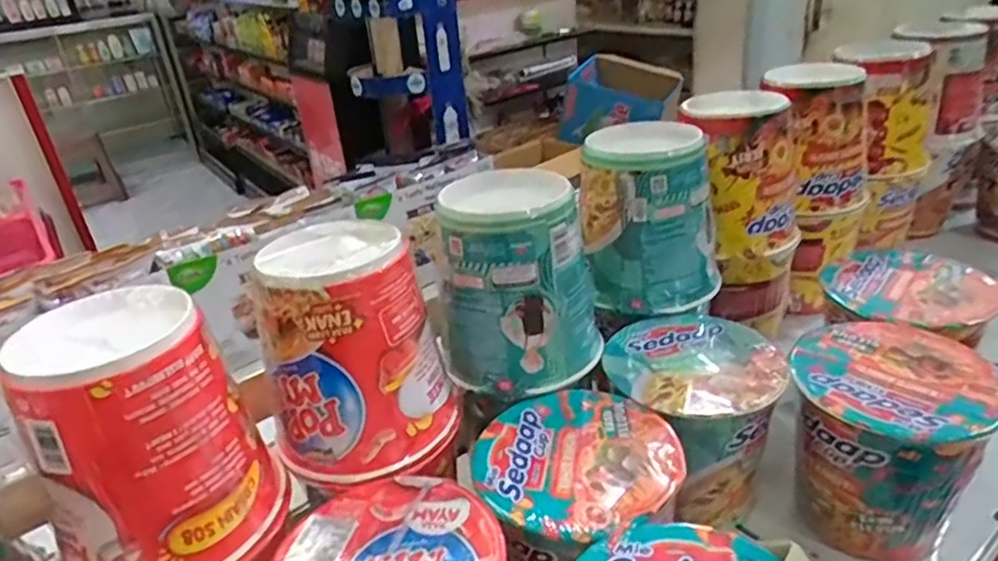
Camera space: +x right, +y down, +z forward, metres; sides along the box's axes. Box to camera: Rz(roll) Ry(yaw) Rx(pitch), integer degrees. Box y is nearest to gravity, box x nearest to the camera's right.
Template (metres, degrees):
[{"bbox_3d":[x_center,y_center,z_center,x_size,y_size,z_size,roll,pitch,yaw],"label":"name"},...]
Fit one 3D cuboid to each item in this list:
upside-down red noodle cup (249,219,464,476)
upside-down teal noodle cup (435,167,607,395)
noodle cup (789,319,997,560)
[{"bbox_3d":[-0.076,0.030,0.353,0.093,0.108,0.084,-10,29,-8],"label":"upside-down red noodle cup"},{"bbox_3d":[0.014,-0.007,0.404,0.092,0.117,0.096,-4,29,2],"label":"upside-down teal noodle cup"},{"bbox_3d":[0.226,0.096,0.393,0.098,0.105,0.098,-4,29,2],"label":"noodle cup"}]

